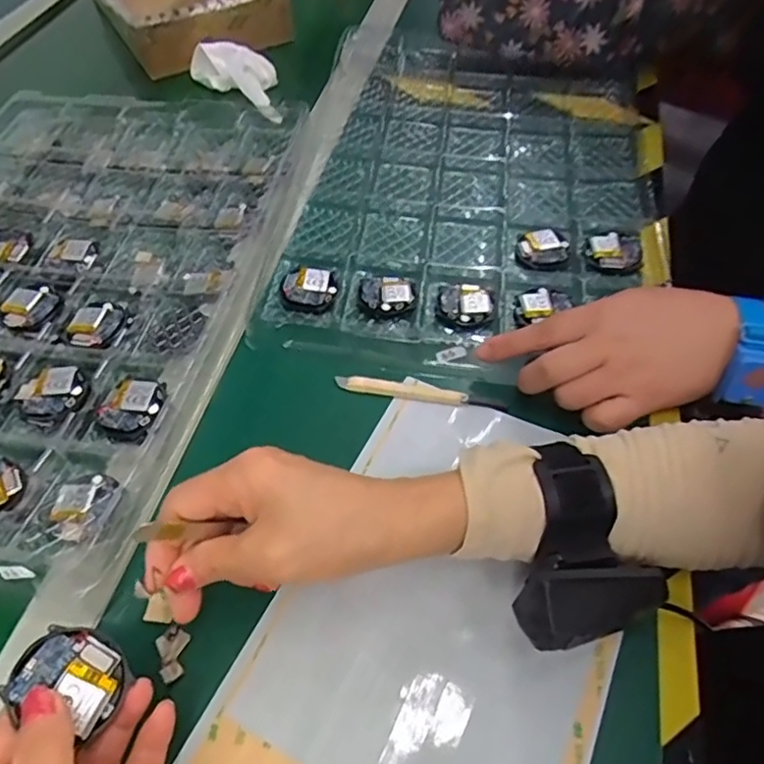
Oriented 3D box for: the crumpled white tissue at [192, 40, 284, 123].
[{"bbox_3d":[-0.142,-0.320,0.635,0.135,0.031,0.052,38,62,25],"label":"crumpled white tissue"}]

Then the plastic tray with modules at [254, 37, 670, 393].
[{"bbox_3d":[0.082,-0.178,0.532,0.305,0.022,0.427,9,54,7],"label":"plastic tray with modules"}]

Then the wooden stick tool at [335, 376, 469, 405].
[{"bbox_3d":[0.012,0.004,0.403,0.087,0.004,0.009,7,54,6],"label":"wooden stick tool"}]

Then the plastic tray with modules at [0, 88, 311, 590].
[{"bbox_3d":[-0.255,-0.087,0.451,0.302,0.028,0.445,8,54,7],"label":"plastic tray with modules"}]

